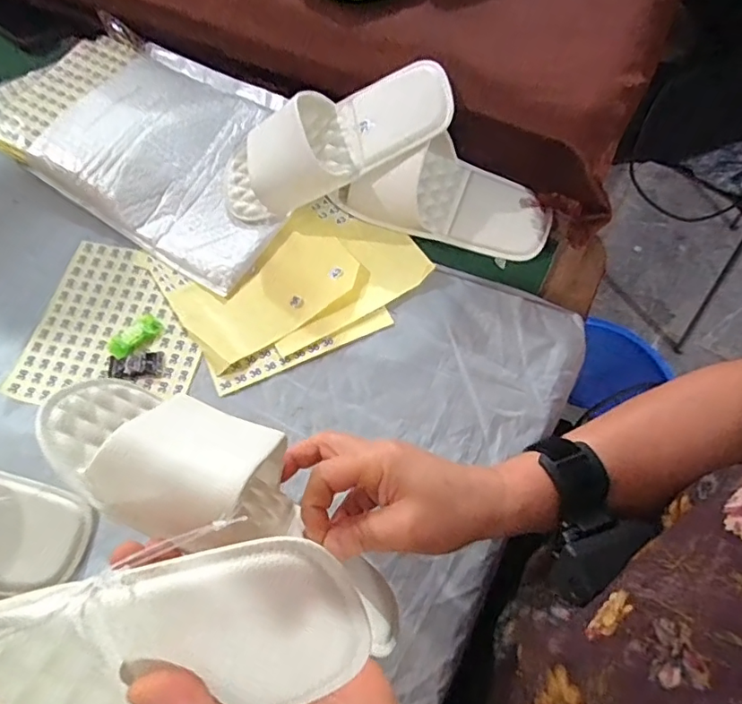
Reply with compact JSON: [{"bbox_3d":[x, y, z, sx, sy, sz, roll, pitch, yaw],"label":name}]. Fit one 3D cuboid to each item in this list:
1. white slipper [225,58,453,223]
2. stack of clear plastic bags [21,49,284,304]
[{"bbox_3d":[-0.043,-0.205,0.498,0.235,0.061,0.092,-22,67,11],"label":"white slipper"},{"bbox_3d":[-0.197,-0.209,0.559,0.282,0.034,0.207,32,70,13],"label":"stack of clear plastic bags"}]

